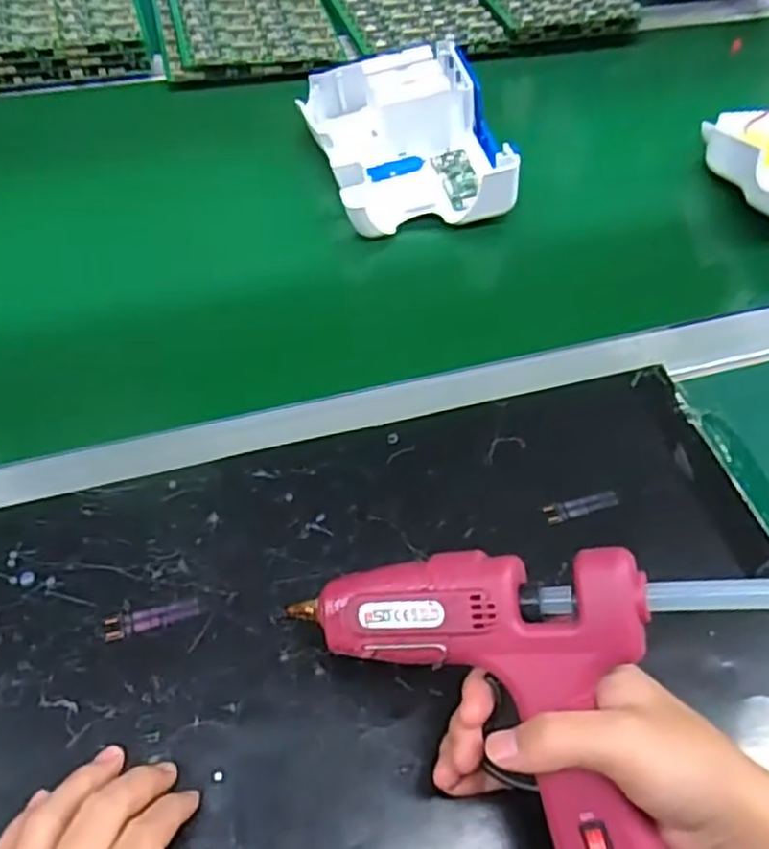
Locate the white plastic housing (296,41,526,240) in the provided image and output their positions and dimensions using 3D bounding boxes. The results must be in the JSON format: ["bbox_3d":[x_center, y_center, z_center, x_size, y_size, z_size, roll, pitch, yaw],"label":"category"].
[{"bbox_3d":[0.020,-0.242,0.599,0.143,0.056,0.187,-12,57,-13],"label":"white plastic housing"}]

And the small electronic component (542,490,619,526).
[{"bbox_3d":[0.121,0.049,0.450,0.048,0.005,0.012,-15,58,-15],"label":"small electronic component"}]

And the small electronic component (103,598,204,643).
[{"bbox_3d":[-0.122,0.101,0.388,0.050,0.004,0.013,-13,58,-14],"label":"small electronic component"}]

